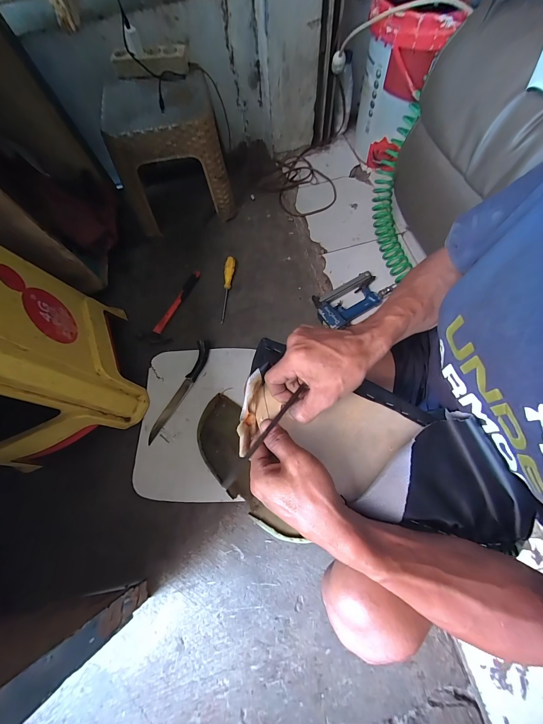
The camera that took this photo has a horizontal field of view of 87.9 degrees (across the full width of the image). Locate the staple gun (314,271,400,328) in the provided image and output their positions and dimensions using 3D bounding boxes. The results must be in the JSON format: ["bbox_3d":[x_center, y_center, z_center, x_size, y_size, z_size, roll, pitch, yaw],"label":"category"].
[{"bbox_3d":[0.236,-0.186,0.817,0.243,0.056,0.127,-31,70,-7],"label":"staple gun"}]

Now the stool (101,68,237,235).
[{"bbox_3d":[-0.298,-0.602,0.845,0.306,0.301,0.221,-13,70,-3],"label":"stool"}]

